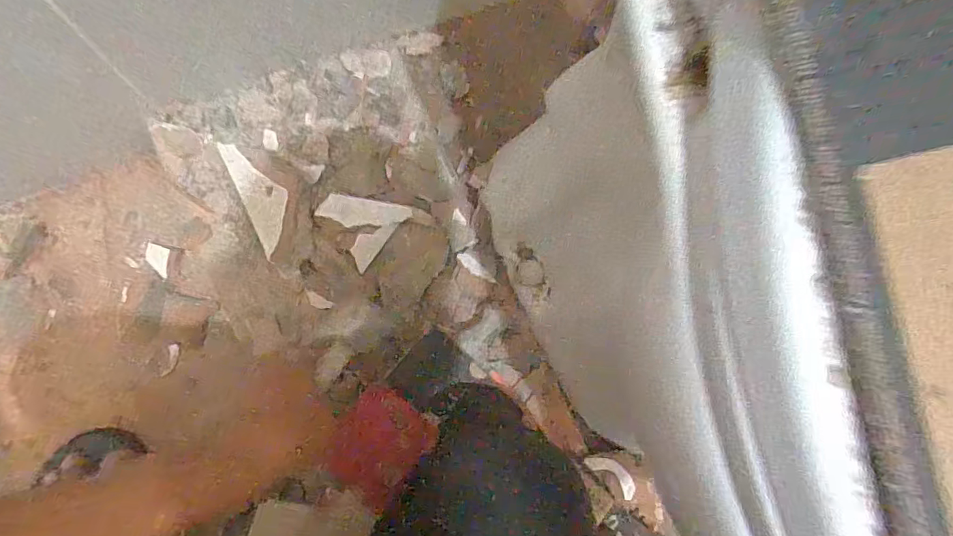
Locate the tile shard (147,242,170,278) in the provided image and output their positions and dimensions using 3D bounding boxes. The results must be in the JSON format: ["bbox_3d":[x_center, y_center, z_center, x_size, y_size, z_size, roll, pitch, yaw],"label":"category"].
[{"bbox_3d":[-0.352,-0.008,0.561,0.027,0.004,0.034,10,82,-11],"label":"tile shard"}]

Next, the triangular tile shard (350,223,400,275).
[{"bbox_3d":[-0.108,-0.027,0.524,0.026,0.005,0.061,36,78,-6],"label":"triangular tile shard"}]

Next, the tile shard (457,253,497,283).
[{"bbox_3d":[0.000,0.001,0.543,0.049,0.004,0.013,42,77,-5],"label":"tile shard"}]

